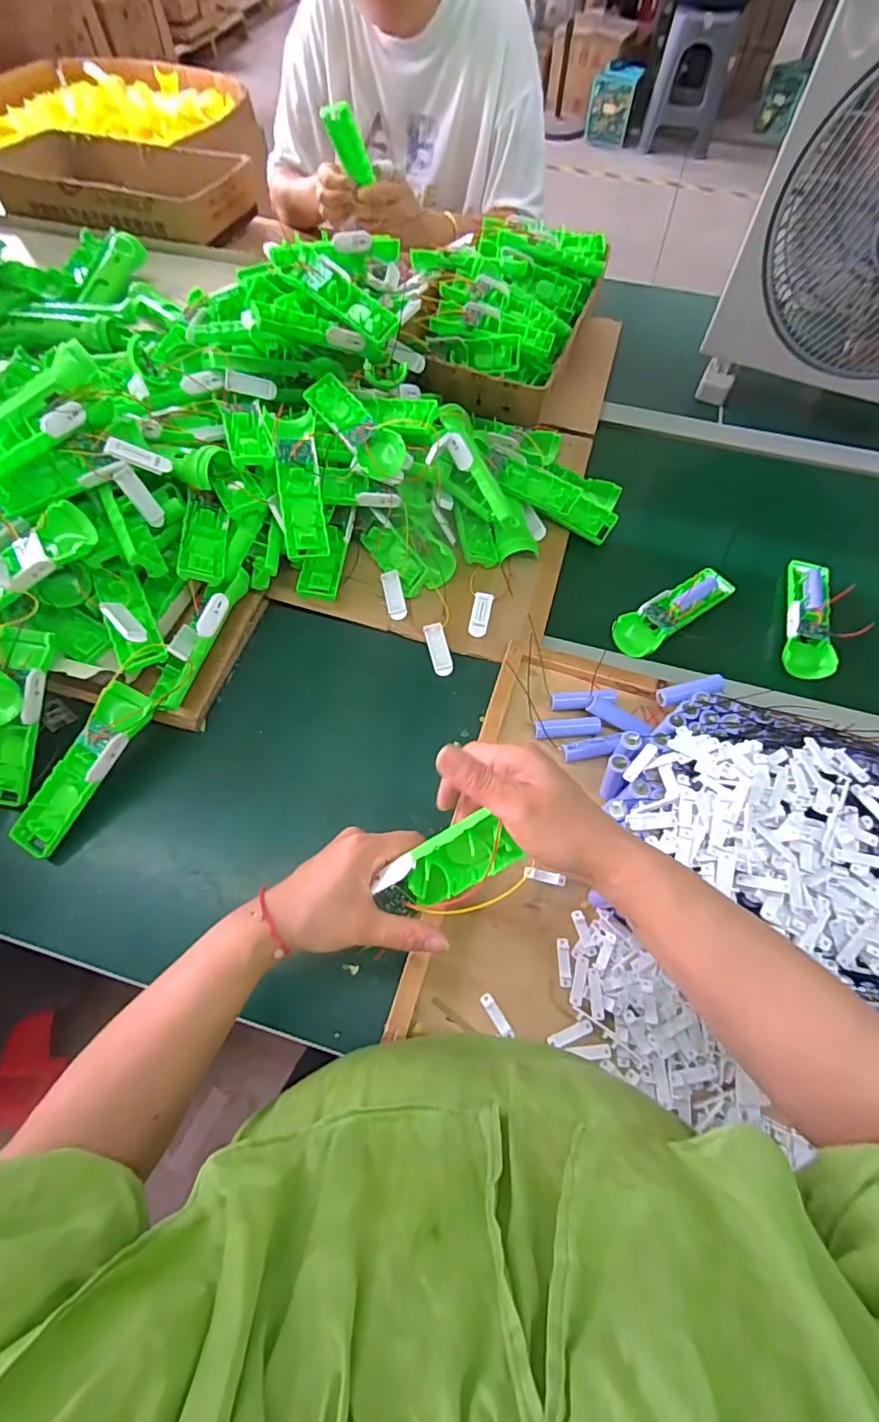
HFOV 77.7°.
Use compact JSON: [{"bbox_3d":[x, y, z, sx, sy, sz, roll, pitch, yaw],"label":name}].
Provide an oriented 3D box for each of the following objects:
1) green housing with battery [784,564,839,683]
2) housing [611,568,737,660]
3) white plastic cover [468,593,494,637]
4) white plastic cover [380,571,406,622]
[{"bbox_3d":[0.417,-0.107,0.612,0.046,0.023,0.160,18,64,9],"label":"green housing with battery"},{"bbox_3d":[0.267,-0.115,0.625,0.154,0.035,0.052,-35,67,-17],"label":"housing"},{"bbox_3d":[0.047,-0.108,0.611,0.022,0.007,0.057,8,62,4],"label":"white plastic cover"},{"bbox_3d":[-0.051,-0.131,0.614,0.021,0.004,0.061,-11,74,-9],"label":"white plastic cover"}]

